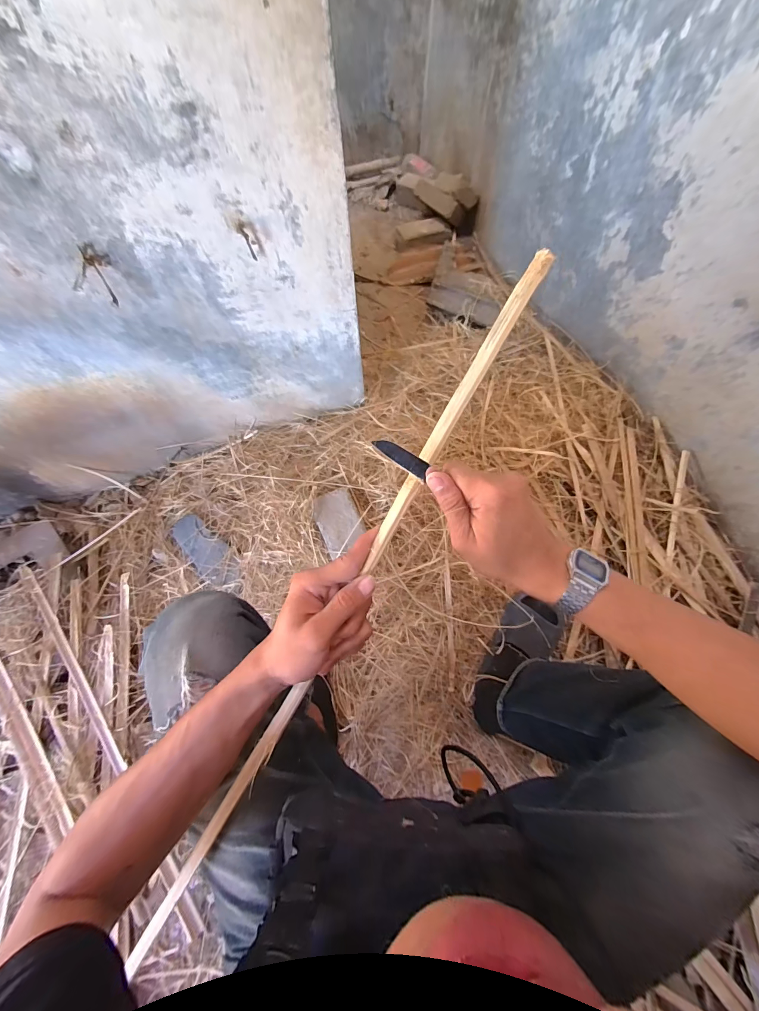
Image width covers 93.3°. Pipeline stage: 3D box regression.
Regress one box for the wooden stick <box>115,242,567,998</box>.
[{"bbox_3d":[-0.037,0.097,0.323,0.022,0.020,0.728,30,91,13],"label":"wooden stick"}]

